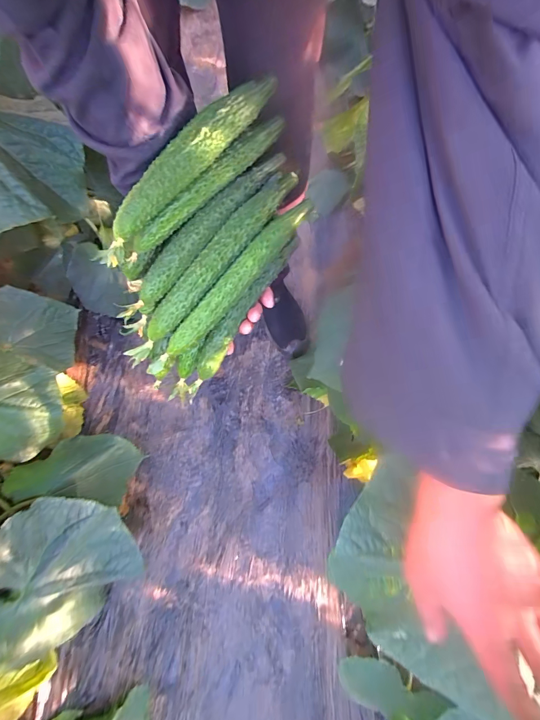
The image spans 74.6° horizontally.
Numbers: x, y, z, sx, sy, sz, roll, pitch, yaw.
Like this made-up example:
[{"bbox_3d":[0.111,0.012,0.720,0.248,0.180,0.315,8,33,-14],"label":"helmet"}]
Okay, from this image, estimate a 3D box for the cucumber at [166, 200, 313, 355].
[{"bbox_3d":[-0.039,-0.098,0.439,0.032,0.033,0.241,44,93,15],"label":"cucumber"}]

